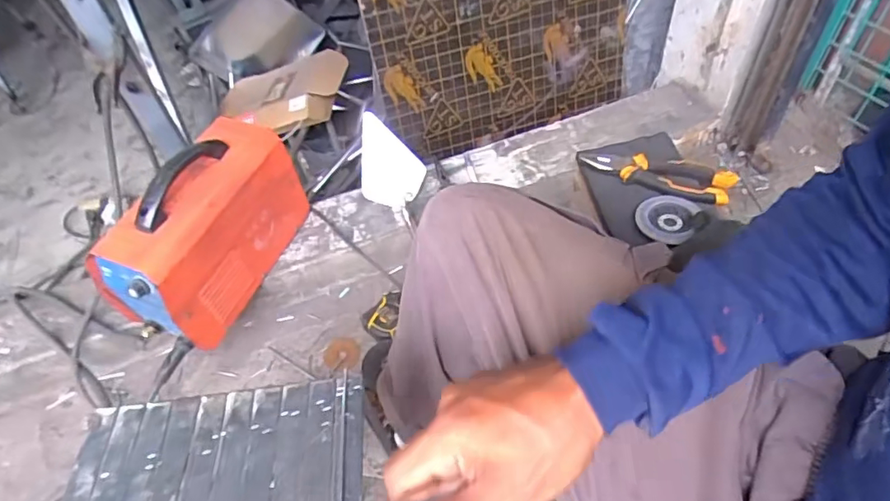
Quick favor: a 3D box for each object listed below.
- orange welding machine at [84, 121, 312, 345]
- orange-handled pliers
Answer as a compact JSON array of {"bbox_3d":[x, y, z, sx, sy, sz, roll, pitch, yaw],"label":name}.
[{"bbox_3d":[-0.392,-0.044,0.872,0.149,0.220,0.322,16,54,18],"label":"orange welding machine"},{"bbox_3d":[0.284,-0.104,0.719,0.190,0.027,0.058,20,55,21],"label":"orange-handled pliers"}]

